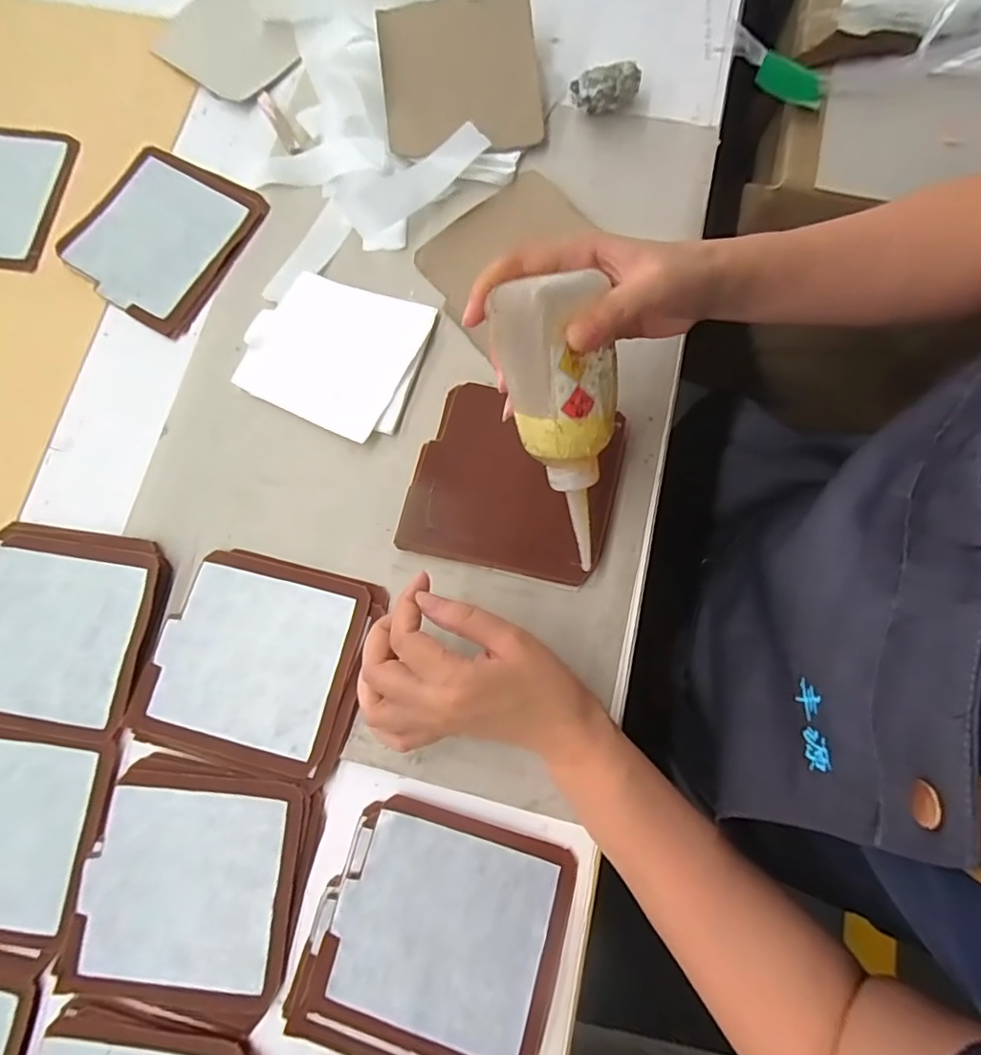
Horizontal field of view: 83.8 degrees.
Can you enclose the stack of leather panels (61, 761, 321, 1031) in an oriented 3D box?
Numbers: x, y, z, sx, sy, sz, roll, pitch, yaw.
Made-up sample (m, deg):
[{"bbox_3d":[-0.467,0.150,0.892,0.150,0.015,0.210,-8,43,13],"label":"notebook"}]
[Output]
[{"bbox_3d":[-0.186,0.224,0.342,0.134,0.008,0.138,11,78,3],"label":"stack of leather panels"}]

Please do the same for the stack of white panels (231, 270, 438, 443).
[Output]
[{"bbox_3d":[-0.119,-0.133,0.416,0.126,0.008,0.114,18,78,4],"label":"stack of white panels"}]

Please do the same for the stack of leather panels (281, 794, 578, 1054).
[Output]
[{"bbox_3d":[-0.033,0.247,0.326,0.143,0.008,0.139,16,78,4],"label":"stack of leather panels"}]

